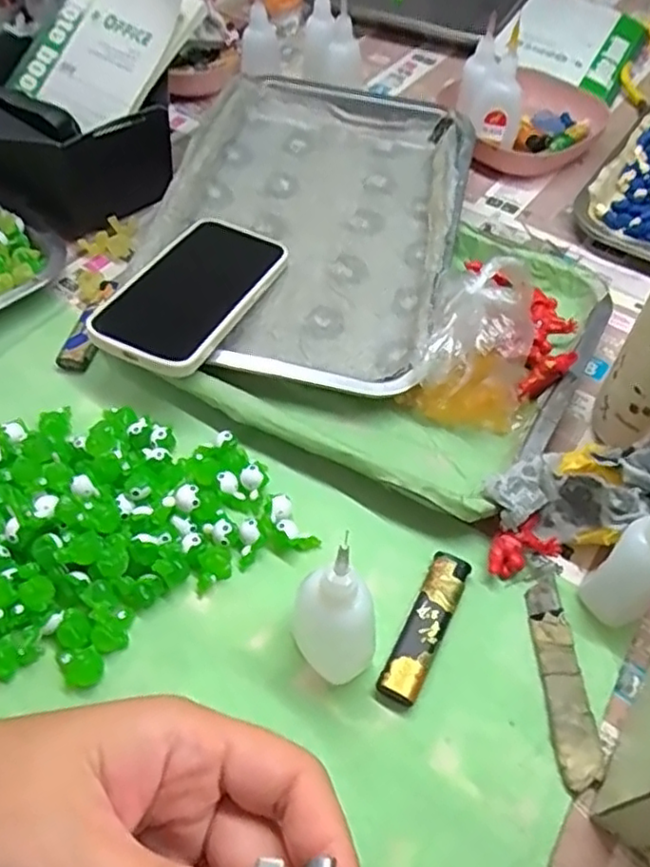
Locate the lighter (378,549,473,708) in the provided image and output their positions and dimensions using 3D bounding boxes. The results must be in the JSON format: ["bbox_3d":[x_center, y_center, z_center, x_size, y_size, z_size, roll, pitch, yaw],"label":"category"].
[{"bbox_3d":[0.051,0.094,0.325,0.019,0.011,0.081,23,56,15],"label":"lighter"}]

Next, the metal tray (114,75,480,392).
[{"bbox_3d":[-0.007,-0.170,0.501,0.214,0.033,0.329,12,54,8],"label":"metal tray"}]

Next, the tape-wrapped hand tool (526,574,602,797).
[{"bbox_3d":[0.114,0.116,0.315,0.020,0.005,0.098,1,53,-1],"label":"tape-wrapped hand tool"}]

